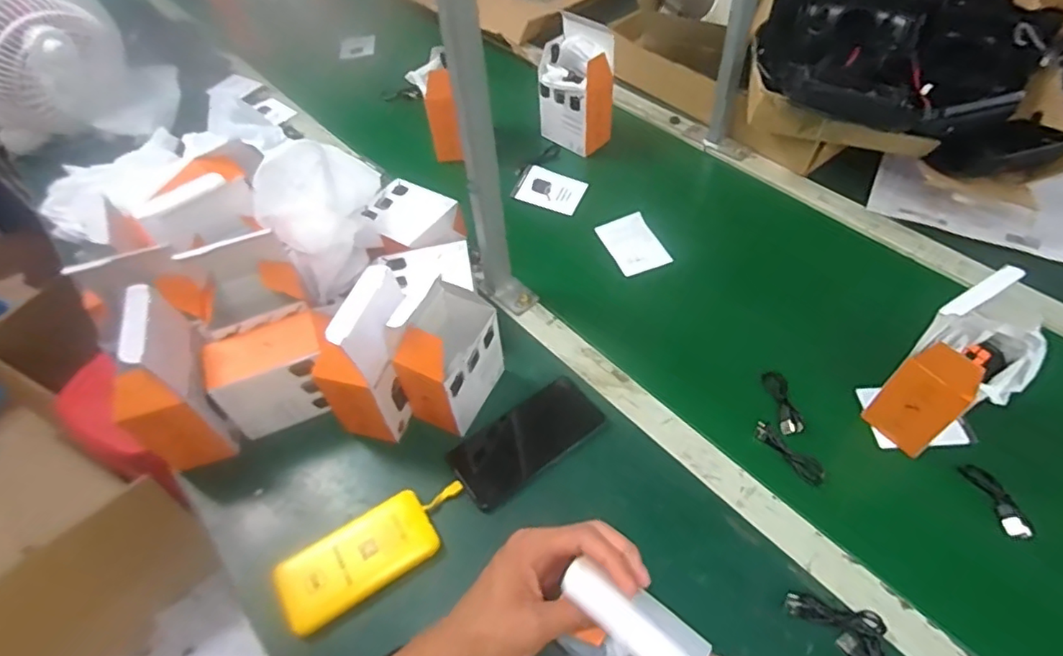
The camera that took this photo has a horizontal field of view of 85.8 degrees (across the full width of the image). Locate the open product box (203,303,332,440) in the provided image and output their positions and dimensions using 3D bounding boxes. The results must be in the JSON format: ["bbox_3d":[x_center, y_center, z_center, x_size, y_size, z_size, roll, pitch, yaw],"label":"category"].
[{"bbox_3d":[-0.265,0.046,0.593,0.106,0.096,0.069,-20,52,-12],"label":"open product box"}]

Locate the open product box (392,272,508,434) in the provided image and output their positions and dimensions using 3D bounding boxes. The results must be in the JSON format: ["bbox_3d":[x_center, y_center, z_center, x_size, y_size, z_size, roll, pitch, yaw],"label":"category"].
[{"bbox_3d":[-0.084,0.030,0.586,0.072,0.122,0.119,20,55,19],"label":"open product box"}]

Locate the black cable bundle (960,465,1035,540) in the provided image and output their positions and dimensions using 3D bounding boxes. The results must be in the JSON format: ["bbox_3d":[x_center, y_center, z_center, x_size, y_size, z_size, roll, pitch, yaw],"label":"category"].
[{"bbox_3d":[0.446,0.164,0.546,0.020,0.013,0.075,-10,51,-4],"label":"black cable bundle"}]

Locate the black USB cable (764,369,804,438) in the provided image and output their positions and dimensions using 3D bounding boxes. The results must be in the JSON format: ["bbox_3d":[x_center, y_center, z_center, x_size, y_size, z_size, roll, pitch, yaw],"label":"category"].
[{"bbox_3d":[0.274,0.080,0.623,0.021,0.016,0.080,-2,51,2],"label":"black USB cable"}]

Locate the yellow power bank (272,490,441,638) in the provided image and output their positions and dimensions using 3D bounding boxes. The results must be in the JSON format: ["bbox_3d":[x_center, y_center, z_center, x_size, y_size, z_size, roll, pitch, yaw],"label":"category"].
[{"bbox_3d":[-0.160,0.209,0.523,0.142,0.021,0.074,-29,55,-19],"label":"yellow power bank"}]

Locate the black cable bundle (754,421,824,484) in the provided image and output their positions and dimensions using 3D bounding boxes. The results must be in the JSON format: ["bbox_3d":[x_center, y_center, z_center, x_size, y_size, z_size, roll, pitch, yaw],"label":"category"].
[{"bbox_3d":[0.263,0.128,0.585,0.021,0.018,0.078,-35,57,-22],"label":"black cable bundle"}]

